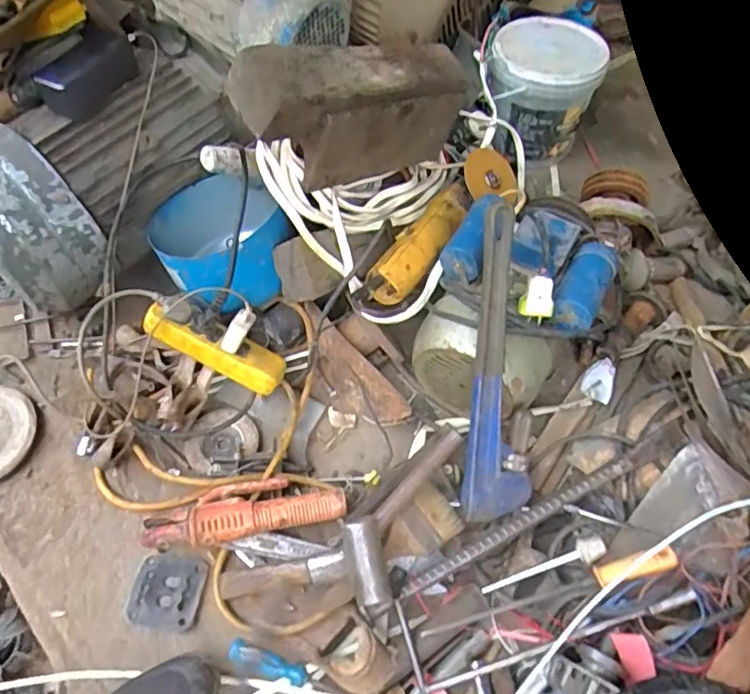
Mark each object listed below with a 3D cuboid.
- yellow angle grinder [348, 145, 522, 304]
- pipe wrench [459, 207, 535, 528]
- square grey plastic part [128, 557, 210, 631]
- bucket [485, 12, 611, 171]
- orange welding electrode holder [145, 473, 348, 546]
[{"bbox_3d":[0.083,-0.159,0.801,0.082,0.075,0.316,34,61,19],"label":"yellow angle grinder"},{"bbox_3d":[0.139,0.025,0.666,0.076,0.022,0.355,-2,101,-4],"label":"pipe wrench"},{"bbox_3d":[-0.244,0.289,0.695,0.083,0.008,0.079,6,56,1],"label":"square grey plastic part"},{"bbox_3d":[0.300,-0.466,1.082,0.187,0.189,0.185,1,56,-2],"label":"bucket"},{"bbox_3d":[-0.154,0.191,0.692,0.230,0.027,0.067,-10,57,-10],"label":"orange welding electrode holder"}]

